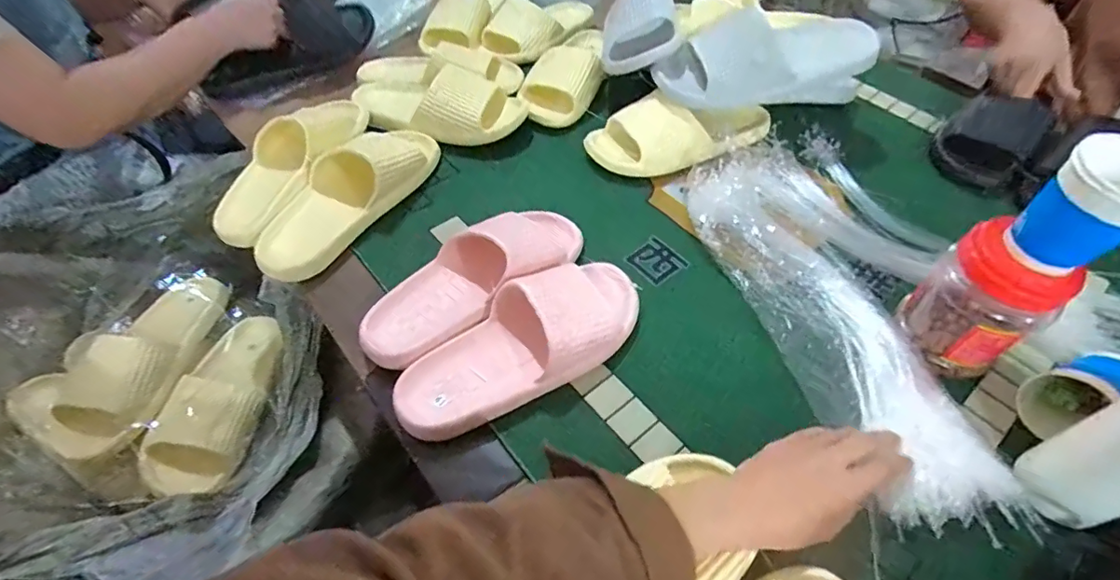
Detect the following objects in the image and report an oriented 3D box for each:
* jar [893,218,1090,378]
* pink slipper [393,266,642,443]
[{"bbox_3d":[0.372,0.009,0.463,0.075,0.116,0.090,-33,58,-23],"label":"jar"},{"bbox_3d":[-0.031,0.044,0.491,0.254,0.058,0.099,-29,57,-21],"label":"pink slipper"}]

